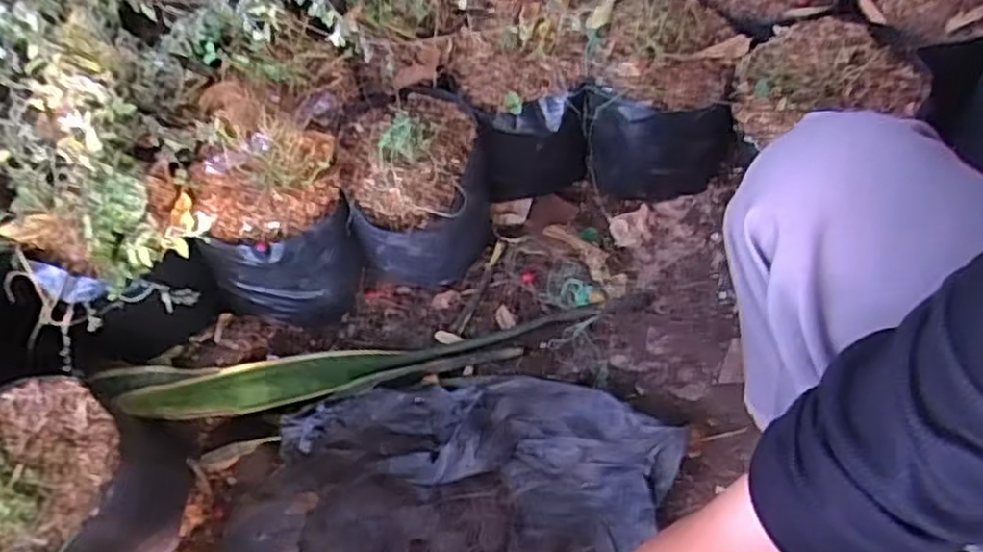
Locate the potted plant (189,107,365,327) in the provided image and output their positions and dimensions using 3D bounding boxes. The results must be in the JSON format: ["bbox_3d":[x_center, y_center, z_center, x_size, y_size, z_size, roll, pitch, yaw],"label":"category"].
[{"bbox_3d":[-0.208,-0.058,0.725,0.134,0.194,0.141,-14,60,-9],"label":"potted plant"}]

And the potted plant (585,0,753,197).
[{"bbox_3d":[0.175,-0.177,0.757,0.142,0.172,0.147,14,59,8],"label":"potted plant"}]

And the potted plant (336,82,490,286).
[{"bbox_3d":[-0.073,-0.086,0.754,0.145,0.187,0.156,-3,58,-2],"label":"potted plant"}]

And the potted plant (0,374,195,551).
[{"bbox_3d":[-0.352,0.173,0.603,0.137,0.199,0.148,0,58,0],"label":"potted plant"}]

